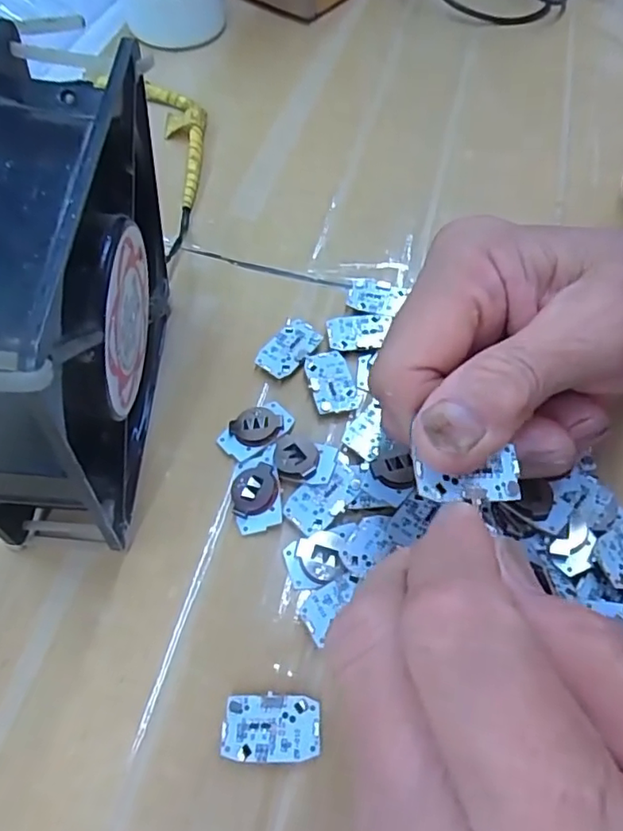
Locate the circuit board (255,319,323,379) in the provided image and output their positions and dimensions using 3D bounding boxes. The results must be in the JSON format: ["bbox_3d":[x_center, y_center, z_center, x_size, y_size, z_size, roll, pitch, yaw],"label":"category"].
[{"bbox_3d":[-0.010,-0.028,0.250,0.018,0.005,0.029,35,65,17],"label":"circuit board"}]

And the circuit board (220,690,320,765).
[{"bbox_3d":[-0.012,0.096,0.177,0.029,0.004,0.019,5,59,-3],"label":"circuit board"}]

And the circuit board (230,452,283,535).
[{"bbox_3d":[-0.021,0.029,0.216,0.018,0.004,0.030,-5,60,-5],"label":"circuit board"}]

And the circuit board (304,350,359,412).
[{"bbox_3d":[0.008,-0.015,0.239,0.017,0.004,0.030,-14,61,-9],"label":"circuit board"}]

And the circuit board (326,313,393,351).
[{"bbox_3d":[0.021,-0.038,0.253,0.028,0.004,0.019,-3,60,-3],"label":"circuit board"}]

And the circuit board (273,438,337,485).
[{"bbox_3d":[-0.003,0.017,0.221,0.023,0.004,0.017,17,61,8],"label":"circuit board"}]

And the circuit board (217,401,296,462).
[{"bbox_3d":[-0.022,0.006,0.230,0.029,0.004,0.018,-32,66,-18],"label":"circuit board"}]

